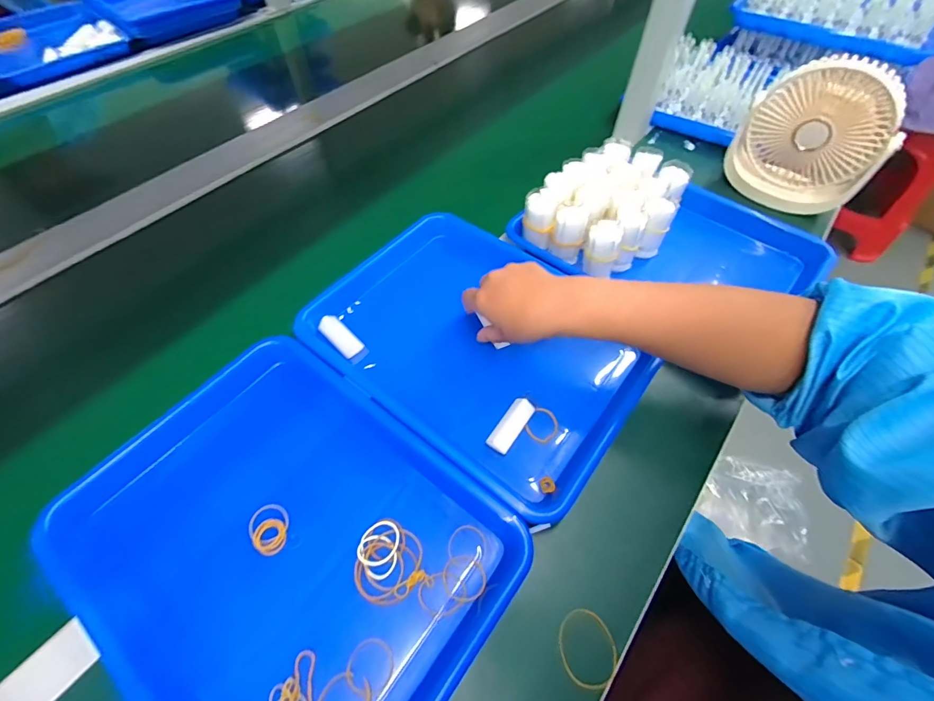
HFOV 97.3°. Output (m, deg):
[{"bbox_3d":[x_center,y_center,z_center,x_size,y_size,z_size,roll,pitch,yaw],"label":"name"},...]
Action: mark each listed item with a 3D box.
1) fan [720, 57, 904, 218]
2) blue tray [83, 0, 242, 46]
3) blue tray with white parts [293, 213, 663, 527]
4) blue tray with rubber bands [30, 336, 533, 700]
[{"bbox_3d":[0.444,-0.271,0.530,0.057,0.170,0.160,-36,63,-21],"label":"fan"},{"bbox_3d":[-0.710,-0.819,0.964,0.283,0.055,0.306,-39,64,-23],"label":"blue tray"},{"bbox_3d":[0.010,-0.010,0.448,0.337,0.044,0.244,33,62,20],"label":"blue tray with white parts"},{"bbox_3d":[-0.144,0.146,0.331,0.337,0.034,0.251,33,62,20],"label":"blue tray with rubber bands"}]

